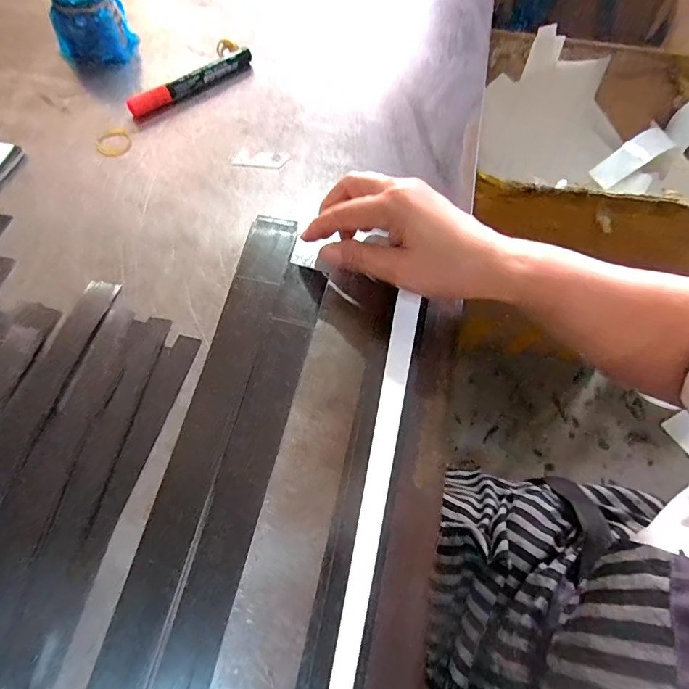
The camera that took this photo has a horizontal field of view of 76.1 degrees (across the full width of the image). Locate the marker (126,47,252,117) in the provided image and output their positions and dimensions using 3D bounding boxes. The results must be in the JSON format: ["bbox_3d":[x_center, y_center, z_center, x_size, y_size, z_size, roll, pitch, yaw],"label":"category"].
[{"bbox_3d":[-0.143,-0.253,0.423,0.023,0.015,0.135,40,66,17],"label":"marker"}]

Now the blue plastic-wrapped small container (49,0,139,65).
[{"bbox_3d":[-0.248,-0.316,0.431,0.063,0.057,0.065,-2,61,-4],"label":"blue plastic-wrapped small container"}]

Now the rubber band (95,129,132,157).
[{"bbox_3d":[-0.203,-0.178,0.386,0.029,0.004,0.035,-23,65,-15],"label":"rubber band"}]

